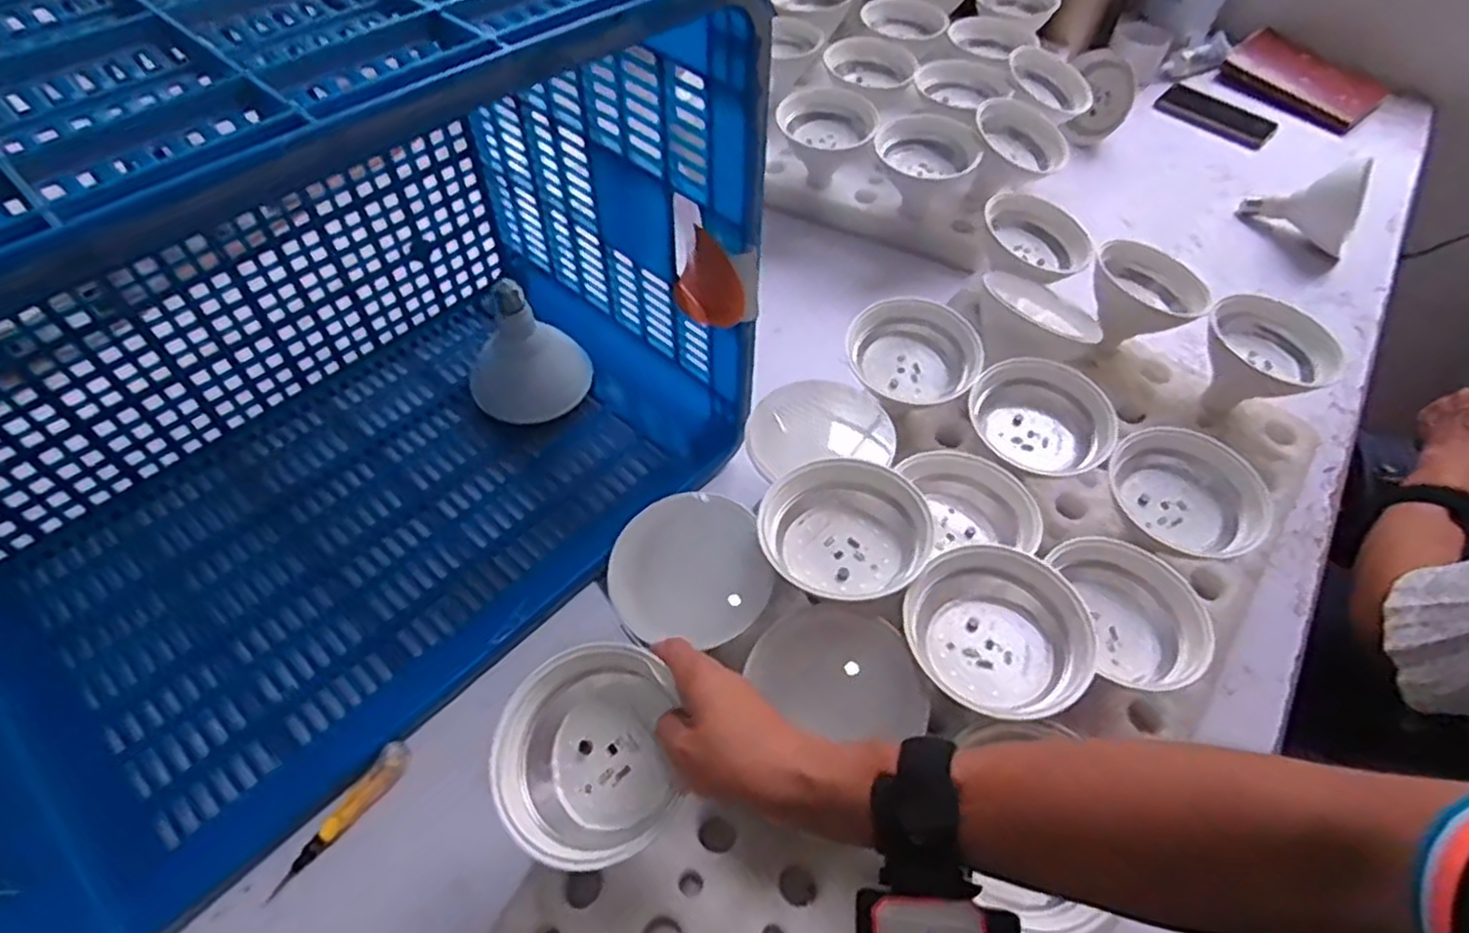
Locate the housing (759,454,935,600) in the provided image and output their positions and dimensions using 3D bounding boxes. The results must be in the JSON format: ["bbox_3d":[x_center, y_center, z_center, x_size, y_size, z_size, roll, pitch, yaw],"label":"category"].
[{"bbox_3d":[0.075,0.048,0.520,0.113,0.045,0.105,26,59,15],"label":"housing"}]

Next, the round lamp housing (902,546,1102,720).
[{"bbox_3d":[0.166,0.108,0.481,0.112,0.040,0.108,39,63,22],"label":"round lamp housing"}]

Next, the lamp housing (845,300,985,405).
[{"bbox_3d":[0.154,-0.096,0.671,0.109,0.063,0.091,1,72,-2],"label":"lamp housing"}]

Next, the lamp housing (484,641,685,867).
[{"bbox_3d":[-0.079,0.160,0.424,0.105,0.048,0.116,22,67,26],"label":"lamp housing"}]

